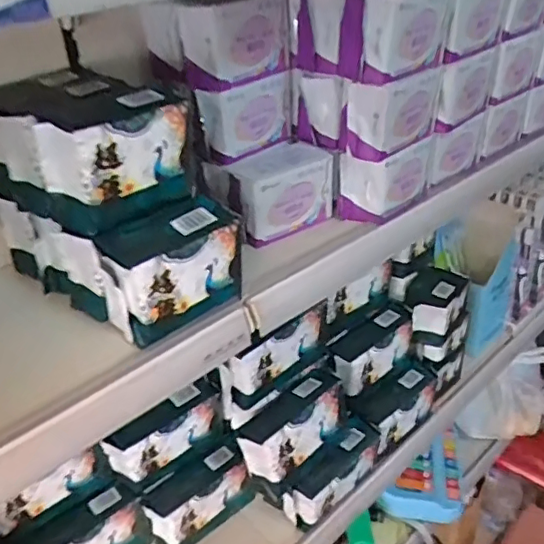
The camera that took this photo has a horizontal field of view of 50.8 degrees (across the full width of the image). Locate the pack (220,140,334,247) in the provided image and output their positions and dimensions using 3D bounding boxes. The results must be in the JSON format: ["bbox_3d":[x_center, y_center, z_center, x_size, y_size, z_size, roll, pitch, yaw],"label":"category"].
[{"bbox_3d":[0.009,-0.089,0.629,0.113,0.081,0.059,-27,40,-31],"label":"pack"}]

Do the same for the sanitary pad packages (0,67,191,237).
[{"bbox_3d":[-0.165,-0.108,0.496,0.168,0.089,0.106,24,42,35],"label":"sanitary pad packages"}]

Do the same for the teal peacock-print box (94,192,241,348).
[{"bbox_3d":[-0.083,-0.004,0.487,0.113,0.098,0.059,-25,39,-30],"label":"teal peacock-print box"}]

